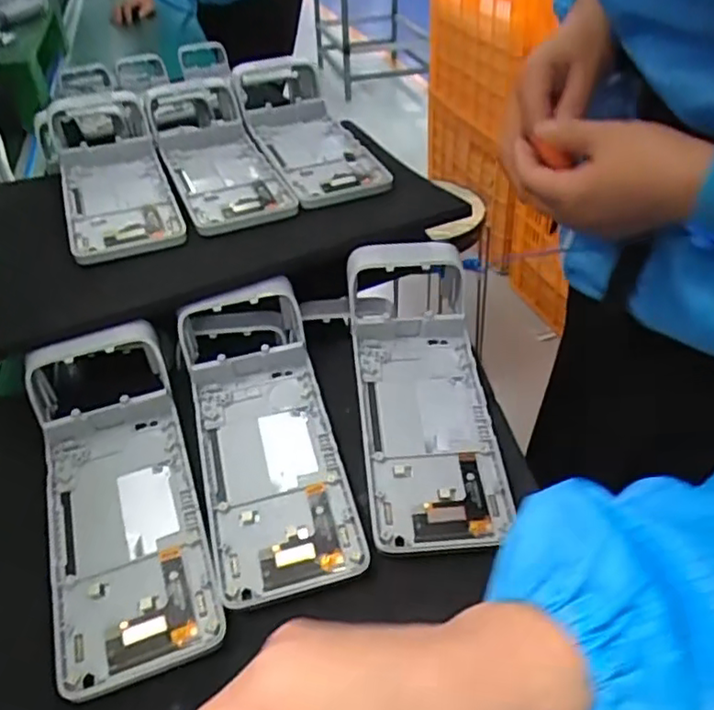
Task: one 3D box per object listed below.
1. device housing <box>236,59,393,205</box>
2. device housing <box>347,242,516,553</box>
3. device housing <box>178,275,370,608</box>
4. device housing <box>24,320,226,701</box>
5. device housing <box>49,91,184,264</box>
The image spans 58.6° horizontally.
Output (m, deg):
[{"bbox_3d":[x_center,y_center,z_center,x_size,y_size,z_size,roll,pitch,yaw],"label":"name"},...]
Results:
[{"bbox_3d":[-0.048,-0.208,0.565,0.089,0.039,0.227,-16,44,-12],"label":"device housing"},{"bbox_3d":[0.042,0.011,0.397,0.083,0.053,0.206,-5,43,0],"label":"device housing"},{"bbox_3d":[-0.058,0.035,0.386,0.084,0.047,0.210,-14,44,-10],"label":"device housing"},{"bbox_3d":[-0.139,0.068,0.355,0.082,0.049,0.197,-16,44,-12],"label":"device housing"},{"bbox_3d":[-0.211,-0.166,0.537,0.087,0.045,0.256,-16,37,-14],"label":"device housing"}]

